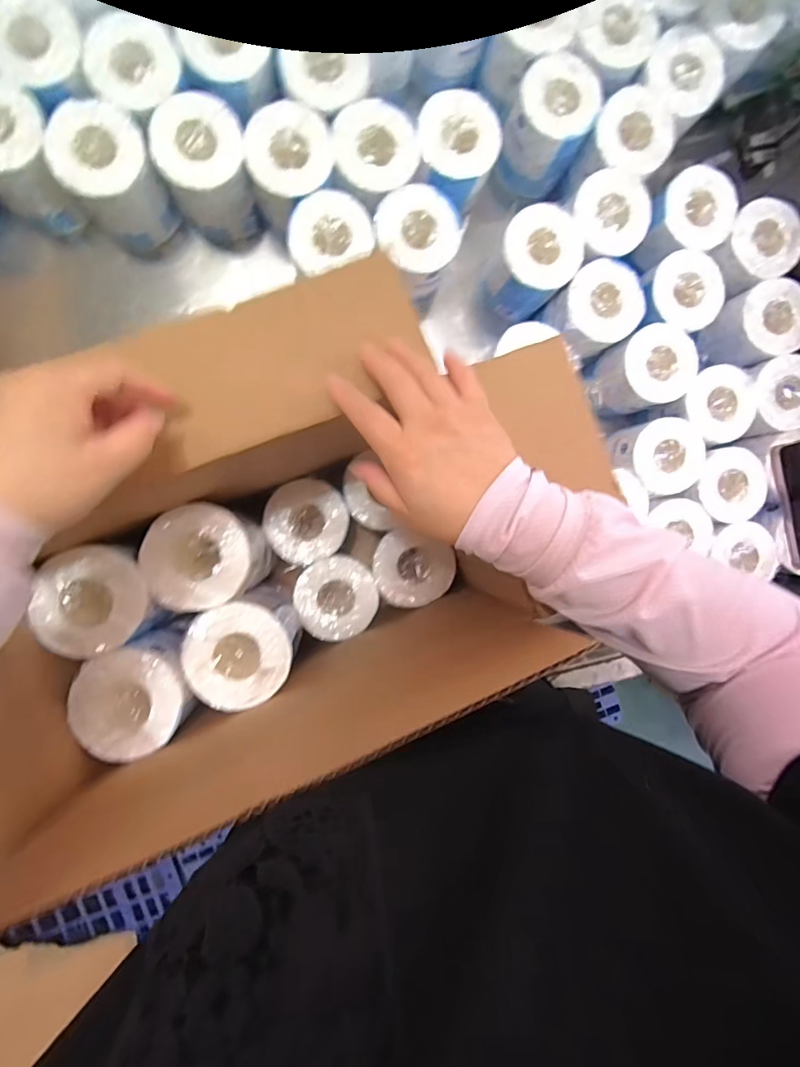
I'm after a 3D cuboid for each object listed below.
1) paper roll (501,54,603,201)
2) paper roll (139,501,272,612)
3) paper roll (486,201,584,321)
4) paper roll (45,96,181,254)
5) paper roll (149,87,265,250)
[{"bbox_3d":[0.180,-0.503,0.592,0.091,0.113,0.091,-1,94,-8],"label":"paper roll"},{"bbox_3d":[-0.193,0.020,0.475,0.094,0.112,0.097,0,94,-6],"label":"paper roll"},{"bbox_3d":[0.167,-0.343,0.606,0.091,0.108,0.094,-1,94,-8],"label":"paper roll"},{"bbox_3d":[-0.324,-0.405,0.539,0.097,0.101,0.115,-33,97,-4],"label":"paper roll"},{"bbox_3d":[-0.224,-0.426,0.562,0.090,0.121,0.103,-15,96,-6],"label":"paper roll"}]

